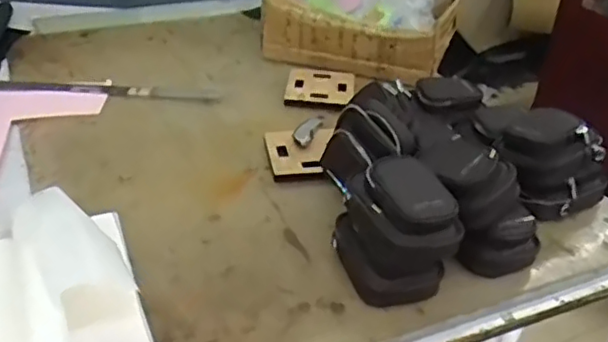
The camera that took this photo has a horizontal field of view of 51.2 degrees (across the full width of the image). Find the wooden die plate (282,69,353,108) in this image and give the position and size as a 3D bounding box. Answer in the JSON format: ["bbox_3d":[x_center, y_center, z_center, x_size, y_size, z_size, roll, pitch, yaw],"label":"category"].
[{"bbox_3d":[0.037,-0.190,1.424,0.146,0.021,0.171,7,33,4],"label":"wooden die plate"}]

